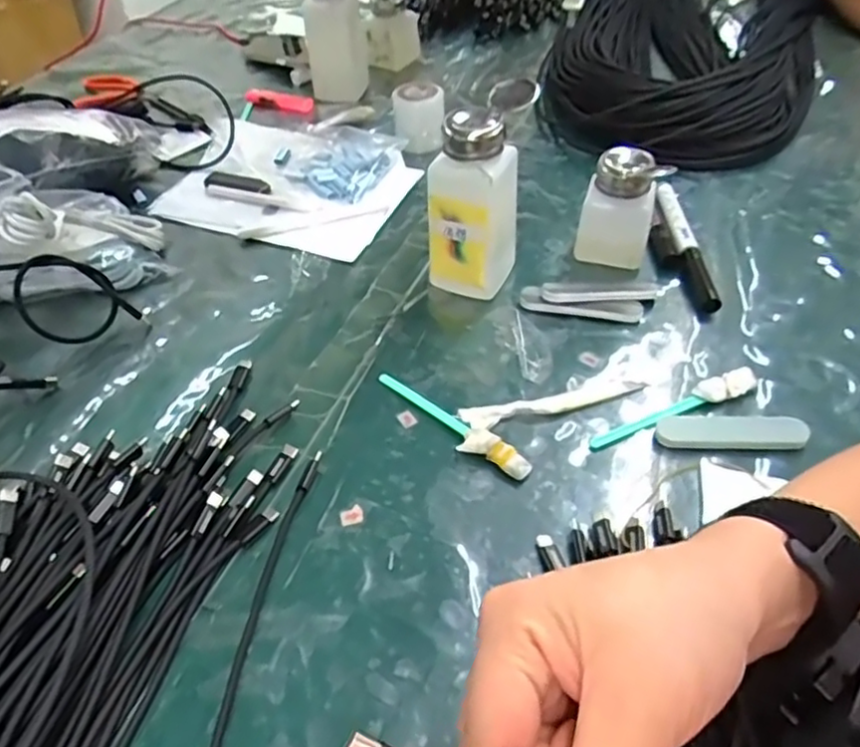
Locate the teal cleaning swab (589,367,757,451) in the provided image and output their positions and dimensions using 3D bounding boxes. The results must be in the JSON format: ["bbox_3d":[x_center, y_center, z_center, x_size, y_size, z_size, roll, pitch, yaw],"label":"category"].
[{"bbox_3d":[0.150,0.020,0.392,0.119,0.009,0.015,-19,49,-15],"label":"teal cleaning swab"}]

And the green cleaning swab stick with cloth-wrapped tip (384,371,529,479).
[{"bbox_3d":[0.012,0.028,0.399,0.021,0.012,0.119,-36,55,-27],"label":"green cleaning swab stick with cloth-wrapped tip"}]

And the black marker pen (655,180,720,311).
[{"bbox_3d":[0.198,-0.101,0.500,0.023,0.016,0.151,-2,47,5],"label":"black marker pen"}]

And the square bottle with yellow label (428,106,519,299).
[{"bbox_3d":[0.033,-0.112,0.452,0.051,0.133,0.052,20,51,21],"label":"square bottle with yellow label"}]

